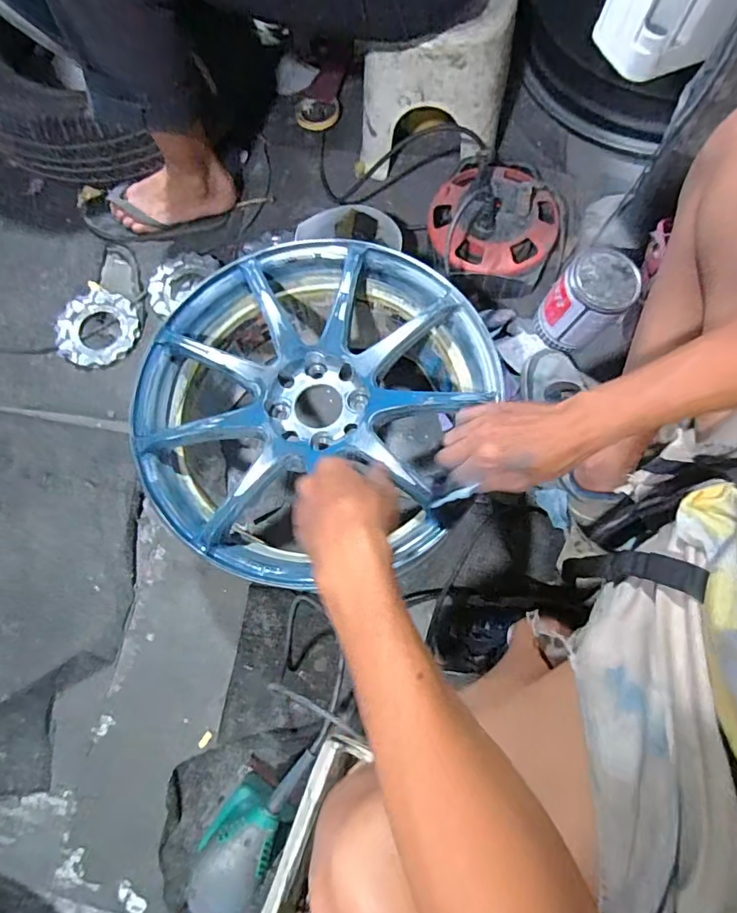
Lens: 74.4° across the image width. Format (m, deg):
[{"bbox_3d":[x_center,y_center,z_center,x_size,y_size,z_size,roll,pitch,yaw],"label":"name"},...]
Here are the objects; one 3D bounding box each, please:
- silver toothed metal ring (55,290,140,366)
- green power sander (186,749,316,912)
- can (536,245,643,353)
[{"bbox_3d":[-0.451,-0.213,0.811,0.126,0.019,0.132,0,76,2],"label":"silver toothed metal ring"},{"bbox_3d":[-0.138,0.431,0.569,0.084,0.129,0.131,21,77,7],"label":"green power sander"},{"bbox_3d":[0.324,-0.229,0.725,0.102,0.111,0.104,0,76,2],"label":"can"}]

